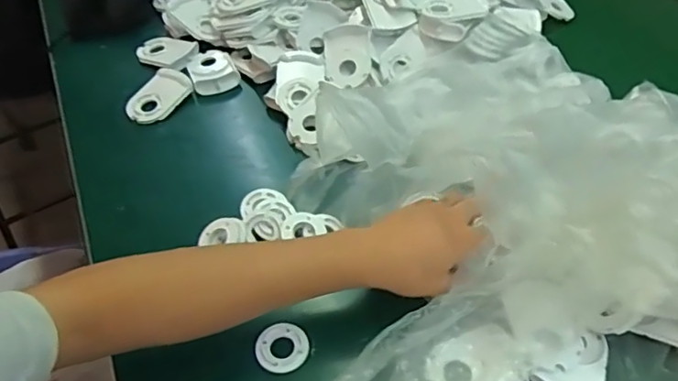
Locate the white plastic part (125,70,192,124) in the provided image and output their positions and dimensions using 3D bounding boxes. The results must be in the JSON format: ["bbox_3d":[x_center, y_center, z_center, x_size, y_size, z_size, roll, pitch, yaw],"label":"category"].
[{"bbox_3d":[-0.223,-0.116,0.702,0.054,0.021,0.082,20,53,17],"label":"white plastic part"}]

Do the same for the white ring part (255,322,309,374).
[{"bbox_3d":[-0.049,0.135,0.483,0.045,0.006,0.042,0,49,1],"label":"white ring part"}]

